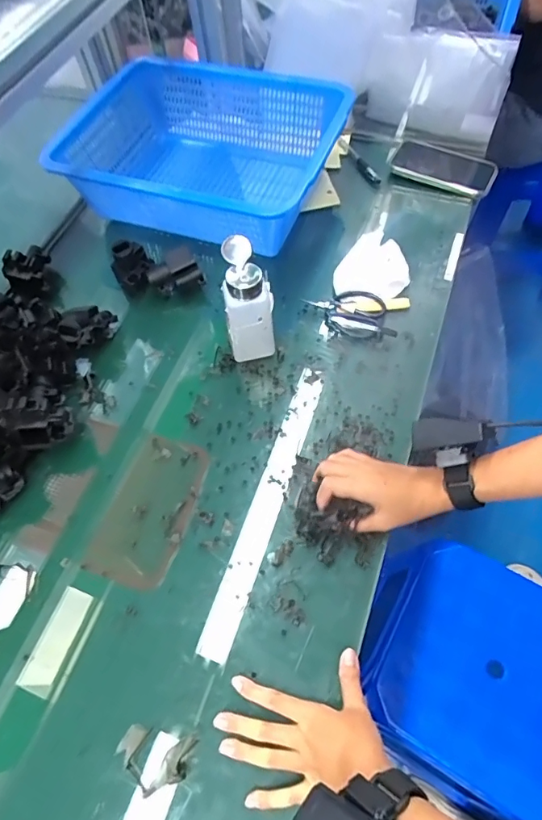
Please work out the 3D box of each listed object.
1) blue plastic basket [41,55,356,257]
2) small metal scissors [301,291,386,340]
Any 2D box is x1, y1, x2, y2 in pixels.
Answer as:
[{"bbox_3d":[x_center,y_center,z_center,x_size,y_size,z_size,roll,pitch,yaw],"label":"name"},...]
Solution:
[{"bbox_3d":[-0.135,-0.399,0.741,0.465,0.115,0.302,20,64,14],"label":"blue plastic basket"},{"bbox_3d":[0.099,-0.136,0.644,0.104,0.011,0.073,17,64,13],"label":"small metal scissors"}]

